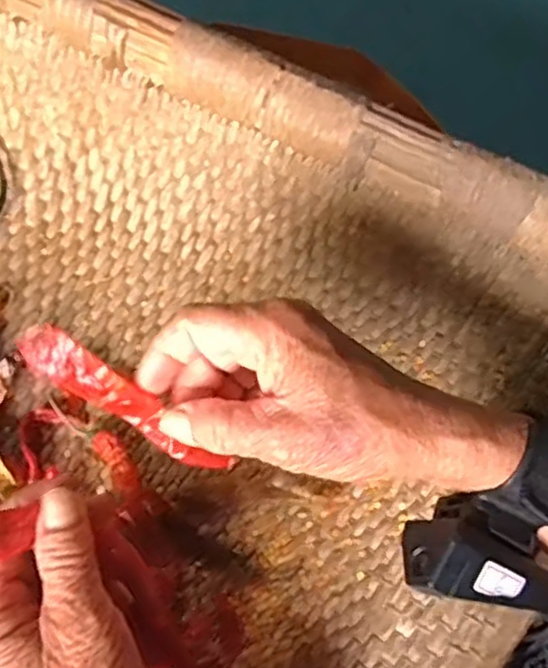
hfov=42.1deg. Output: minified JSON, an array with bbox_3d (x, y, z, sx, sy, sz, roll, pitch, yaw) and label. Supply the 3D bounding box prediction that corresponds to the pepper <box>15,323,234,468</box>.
[{"bbox_3d":[-0.062,0.030,0.301,0.101,0.016,0.017,41,64,-22],"label":"pepper"}]

